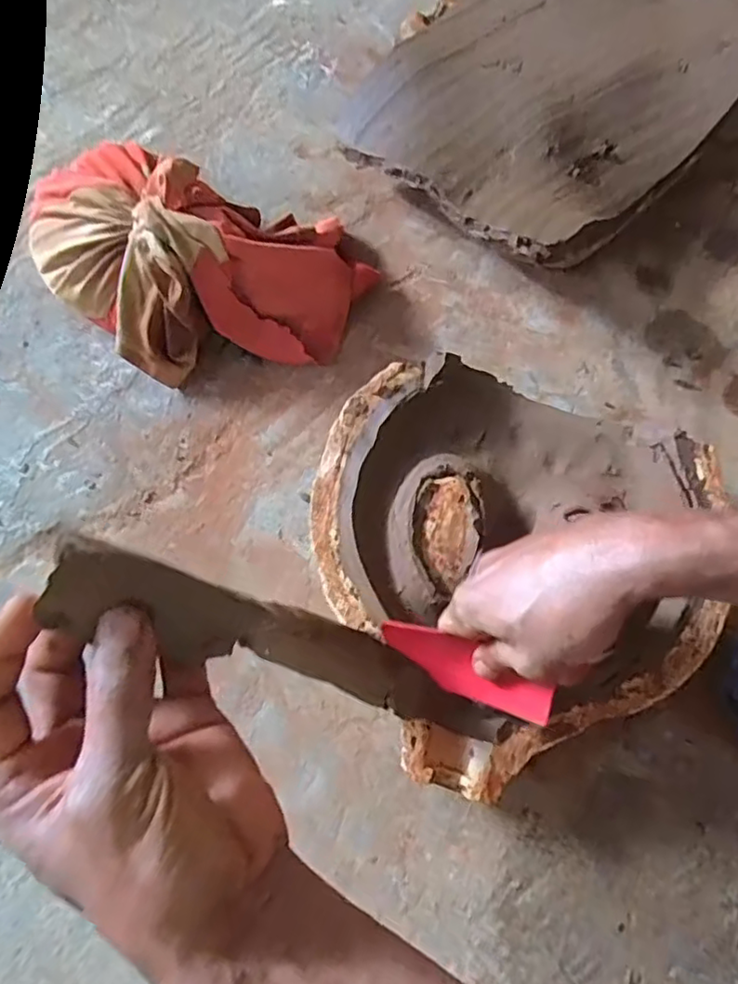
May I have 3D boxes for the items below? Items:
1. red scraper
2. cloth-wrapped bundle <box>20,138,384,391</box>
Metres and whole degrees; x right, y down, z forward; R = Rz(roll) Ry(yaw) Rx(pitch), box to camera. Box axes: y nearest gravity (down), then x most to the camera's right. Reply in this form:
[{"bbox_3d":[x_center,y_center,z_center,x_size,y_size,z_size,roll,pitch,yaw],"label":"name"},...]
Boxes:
[{"bbox_3d":[0.058,0.113,0.392,0.111,0.009,0.036,27,117,10],"label":"red scraper"},{"bbox_3d":[-0.140,-0.190,0.510,0.274,0.089,0.181,9,74,3],"label":"cloth-wrapped bundle"}]

